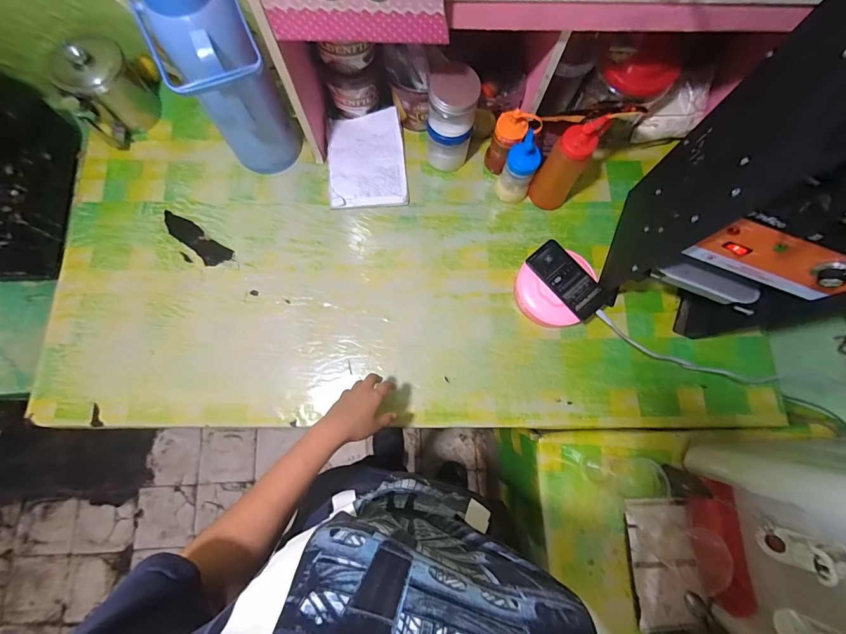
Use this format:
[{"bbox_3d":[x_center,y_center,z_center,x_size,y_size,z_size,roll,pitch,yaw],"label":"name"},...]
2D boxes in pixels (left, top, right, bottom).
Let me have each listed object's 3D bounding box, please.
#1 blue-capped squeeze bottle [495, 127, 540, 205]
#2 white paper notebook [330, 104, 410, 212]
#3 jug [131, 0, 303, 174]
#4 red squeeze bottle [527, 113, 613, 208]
[{"bbox_3d":[0.190,-0.289,0.718,0.066,0.122,0.078,24,78,4],"label":"blue-capped squeeze bottle"},{"bbox_3d":[-0.119,-0.332,0.769,0.157,0.017,0.209,-6,78,-2],"label":"white paper notebook"},{"bbox_3d":[-0.302,-0.363,0.586,0.127,0.385,0.117,-28,79,-7],"label":"jug"},{"bbox_3d":[0.264,-0.281,0.687,0.074,0.195,0.078,0,77,-1],"label":"red squeeze bottle"}]

